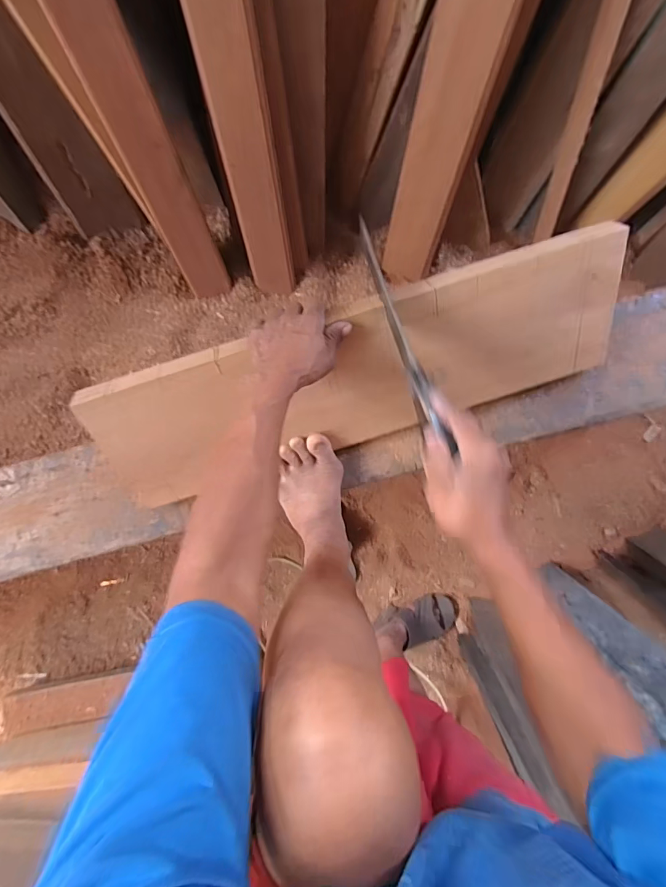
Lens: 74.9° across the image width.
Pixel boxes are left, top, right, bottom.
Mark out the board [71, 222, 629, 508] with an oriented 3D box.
[{"bbox_3d":[0.033,-0.089,0.599,0.710,0.035,0.210,-18,130,2],"label":"board"}]

